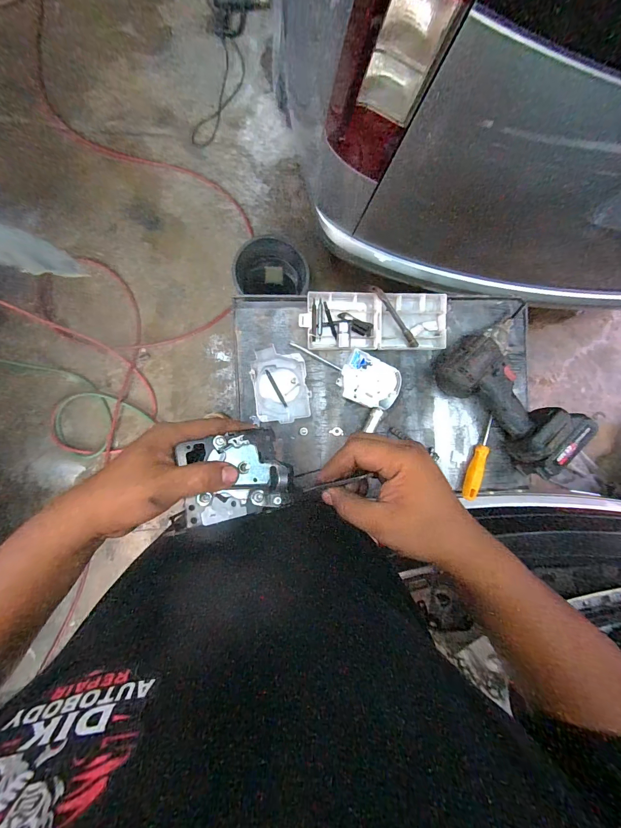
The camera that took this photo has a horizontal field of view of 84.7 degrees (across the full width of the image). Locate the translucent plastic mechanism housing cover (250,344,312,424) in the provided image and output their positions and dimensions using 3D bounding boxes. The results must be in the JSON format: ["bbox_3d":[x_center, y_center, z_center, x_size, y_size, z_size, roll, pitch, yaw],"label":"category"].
[{"bbox_3d":[-0.044,-0.044,0.516,0.080,0.032,0.110,-7,91,-6],"label":"translucent plastic mechanism housing cover"}]

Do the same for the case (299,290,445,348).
[{"bbox_3d":[0.103,-0.146,0.535,0.225,0.030,0.087,-3,90,-7],"label":"case"}]

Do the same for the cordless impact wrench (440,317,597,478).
[{"bbox_3d":[0.309,-0.030,0.521,0.139,0.066,0.229,-45,95,-5],"label":"cordless impact wrench"}]

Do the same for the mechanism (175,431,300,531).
[{"bbox_3d":[-0.067,0.058,0.320,0.103,0.040,0.078,-10,75,-34],"label":"mechanism"}]

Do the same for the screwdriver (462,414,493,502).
[{"bbox_3d":[0.274,0.071,0.549,0.021,0.023,0.136,20,88,-6],"label":"screwdriver"}]

